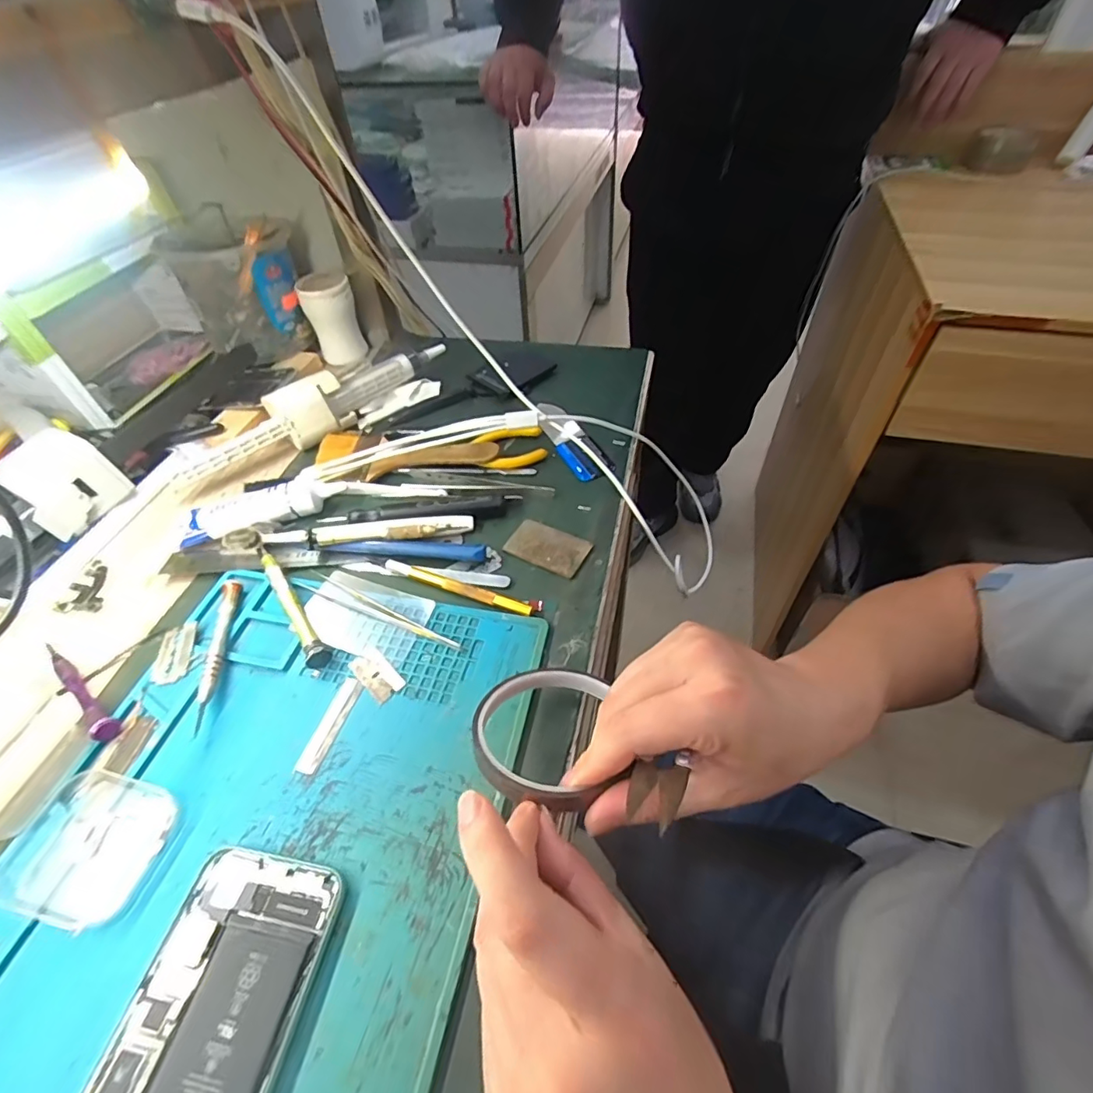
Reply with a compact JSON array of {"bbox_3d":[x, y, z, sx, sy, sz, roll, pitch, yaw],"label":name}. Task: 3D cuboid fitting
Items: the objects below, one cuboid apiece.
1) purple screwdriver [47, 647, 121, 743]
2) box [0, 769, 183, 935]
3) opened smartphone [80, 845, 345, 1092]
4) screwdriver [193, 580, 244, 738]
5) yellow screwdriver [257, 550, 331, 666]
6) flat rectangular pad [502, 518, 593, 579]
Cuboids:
[{"bbox_3d":[-0.302,0.087,0.335,0.114,0.015,0.012,27,56,24],"label":"purple screwdriver"},{"bbox_3d":[-0.232,0.151,0.268,0.076,0.014,0.063,9,50,11],"label":"box"},{"bbox_3d":[-0.145,0.210,0.215,0.074,0.006,0.147,7,50,10],"label":"opened smartphone"},{"bbox_3d":[-0.215,0.066,0.346,0.009,0.011,0.111,-11,49,-6],"label":"screwdriver"},{"bbox_3d":[-0.180,0.038,0.366,0.015,0.014,0.117,-32,55,-23],"label":"yellow screwdriver"},{"bbox_3d":[0.002,0.000,0.395,0.059,0.004,0.038,24,52,22],"label":"flat rectangular pad"}]

